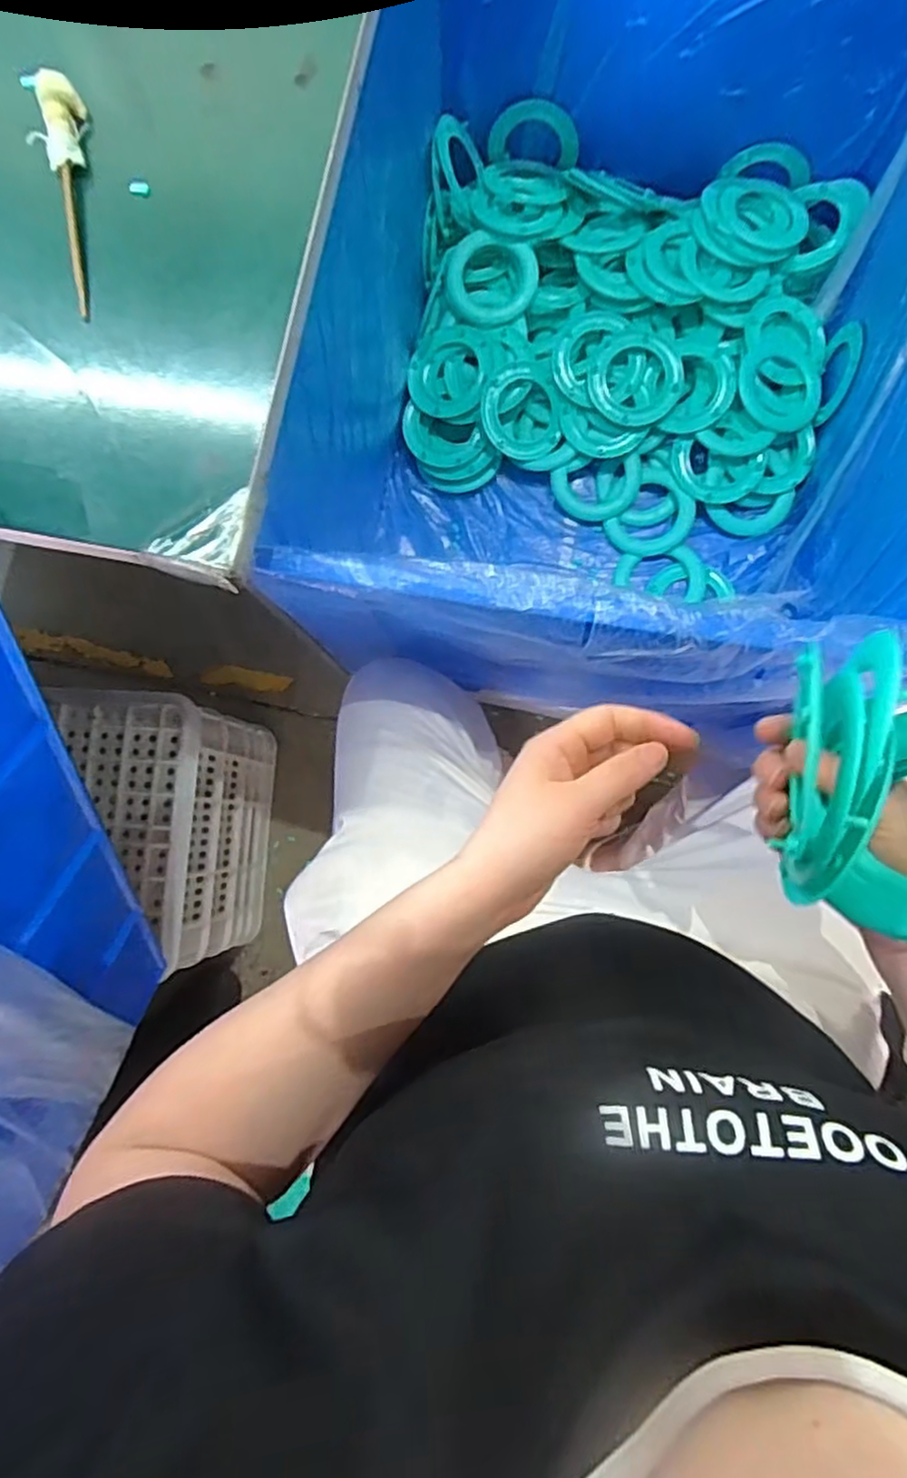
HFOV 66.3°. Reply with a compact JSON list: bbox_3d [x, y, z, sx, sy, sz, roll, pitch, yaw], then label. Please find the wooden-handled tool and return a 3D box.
[{"bbox_3d":[-0.241,-0.346,0.439,0.023,0.018,0.158,-10,83,2],"label":"wooden-handled tool"}]

